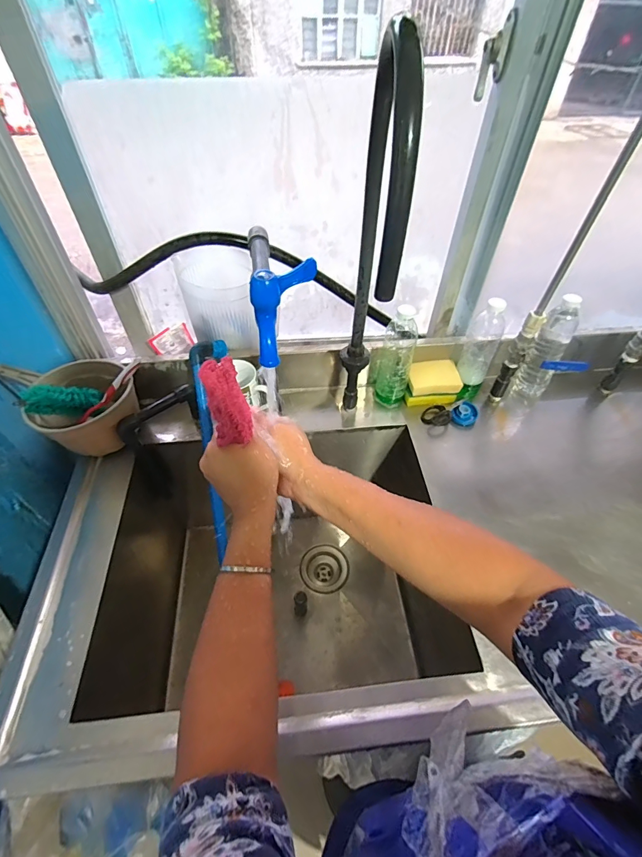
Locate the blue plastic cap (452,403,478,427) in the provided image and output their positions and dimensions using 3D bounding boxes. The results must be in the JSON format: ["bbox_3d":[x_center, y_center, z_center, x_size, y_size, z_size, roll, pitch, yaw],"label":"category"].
[{"bbox_3d":[0.291,-0.029,0.779,0.048,0.029,0.042,20,52,15],"label":"blue plastic cap"}]

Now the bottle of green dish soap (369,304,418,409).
[{"bbox_3d":[0.141,-0.140,0.749,0.077,0.210,0.059,9,50,6],"label":"bottle of green dish soap"}]

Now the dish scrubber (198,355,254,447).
[{"bbox_3d":[-0.092,-0.025,0.380,0.036,0.085,0.018,-20,21,-18],"label":"dish scrubber"}]

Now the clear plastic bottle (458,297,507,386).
[{"bbox_3d":[0.313,-0.169,0.748,0.060,0.165,0.068,18,51,14],"label":"clear plastic bottle"}]

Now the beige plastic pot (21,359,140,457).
[{"bbox_3d":[-0.419,-0.042,0.705,0.164,0.102,0.169,1,49,-1],"label":"beige plastic pot"}]

